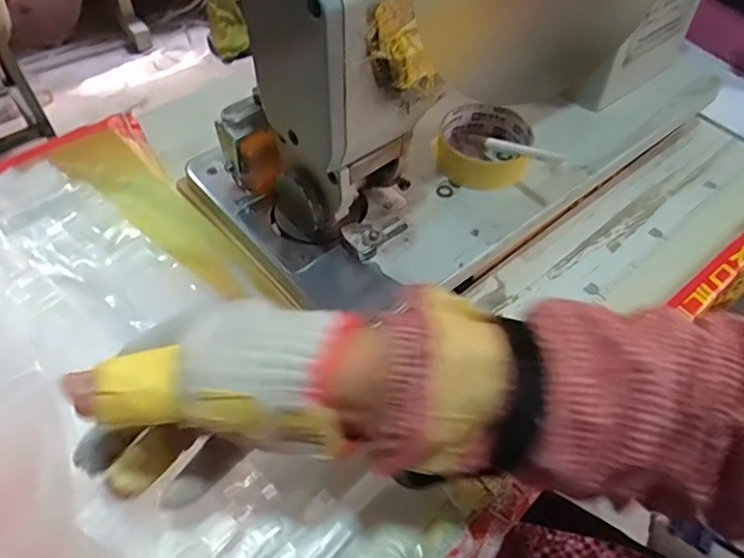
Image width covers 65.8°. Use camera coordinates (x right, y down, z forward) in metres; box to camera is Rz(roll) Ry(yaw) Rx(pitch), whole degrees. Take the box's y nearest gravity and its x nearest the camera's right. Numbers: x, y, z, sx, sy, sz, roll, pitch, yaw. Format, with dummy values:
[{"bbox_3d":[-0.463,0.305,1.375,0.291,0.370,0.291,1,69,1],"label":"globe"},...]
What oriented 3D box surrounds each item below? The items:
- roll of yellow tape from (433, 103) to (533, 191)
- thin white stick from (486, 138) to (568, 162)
[{"bbox_3d":[0.098,-0.116,0.505,0.077,0.039,0.078,2,53,-2],"label":"roll of yellow tape"},{"bbox_3d":[0.122,-0.106,0.470,0.007,0.011,0.081,-33,39,-24],"label":"thin white stick"}]

